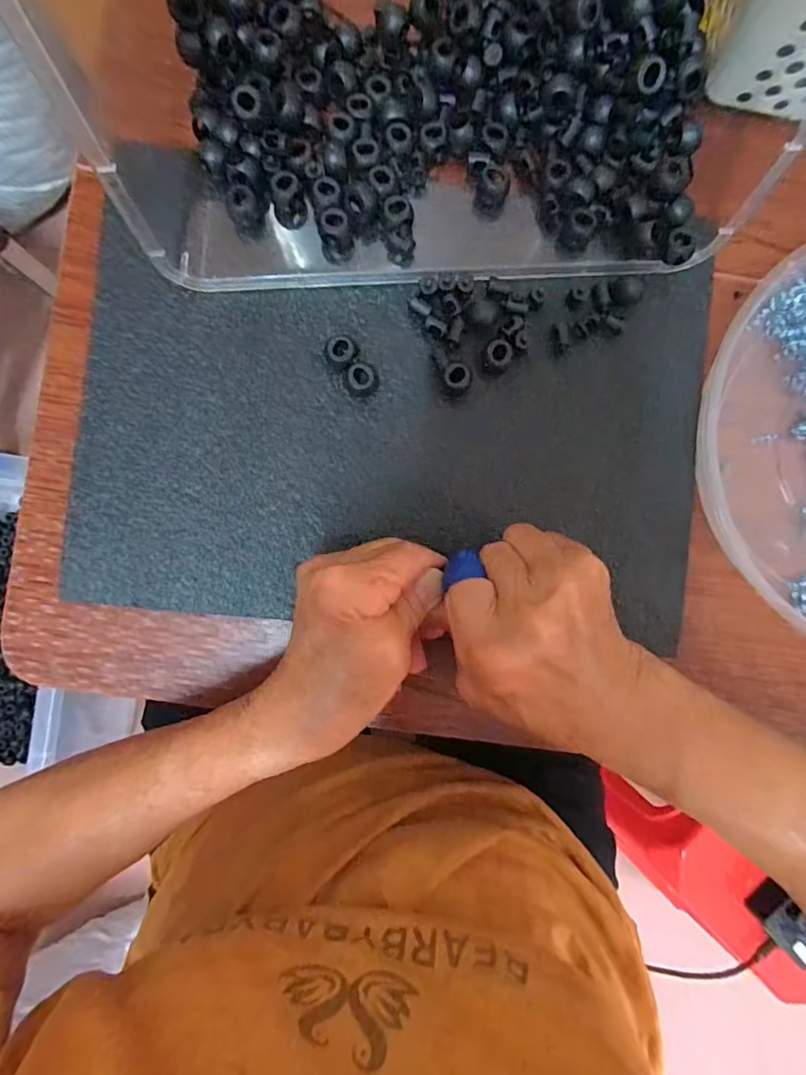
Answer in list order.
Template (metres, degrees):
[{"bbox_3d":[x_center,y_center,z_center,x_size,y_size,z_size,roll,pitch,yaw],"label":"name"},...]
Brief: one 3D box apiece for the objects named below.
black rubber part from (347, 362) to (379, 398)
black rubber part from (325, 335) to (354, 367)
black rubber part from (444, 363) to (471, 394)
[{"bbox_3d":[-0.021,-0.084,0.274,0.015,0.011,0.015,7,90,-2],"label":"black rubber part"},{"bbox_3d":[-0.033,-0.099,0.274,0.015,0.013,0.015,0,90,-2],"label":"black rubber part"},{"bbox_3d":[0.029,-0.085,0.275,0.014,0.011,0.015,0,90,-2],"label":"black rubber part"}]

